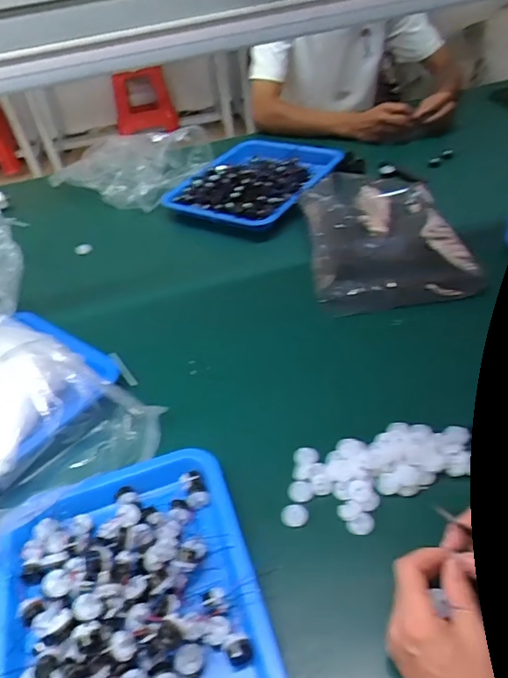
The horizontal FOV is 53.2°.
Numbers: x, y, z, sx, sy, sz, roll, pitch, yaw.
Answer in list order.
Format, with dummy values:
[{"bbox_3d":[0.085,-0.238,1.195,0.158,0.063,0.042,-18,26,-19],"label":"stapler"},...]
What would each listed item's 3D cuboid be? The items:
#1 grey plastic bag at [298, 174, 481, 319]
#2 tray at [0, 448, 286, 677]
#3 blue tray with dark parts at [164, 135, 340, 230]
[{"bbox_3d":[0.208,-0.179,0.840,0.238,0.034,0.366,-6,41,2],"label":"grey plastic bag"},{"bbox_3d":[-0.107,0.231,0.436,0.218,0.053,0.279,-16,42,-9],"label":"tray"},{"bbox_3d":[0.006,-0.337,1.032,0.266,0.060,0.356,17,47,26],"label":"blue tray with dark parts"}]

